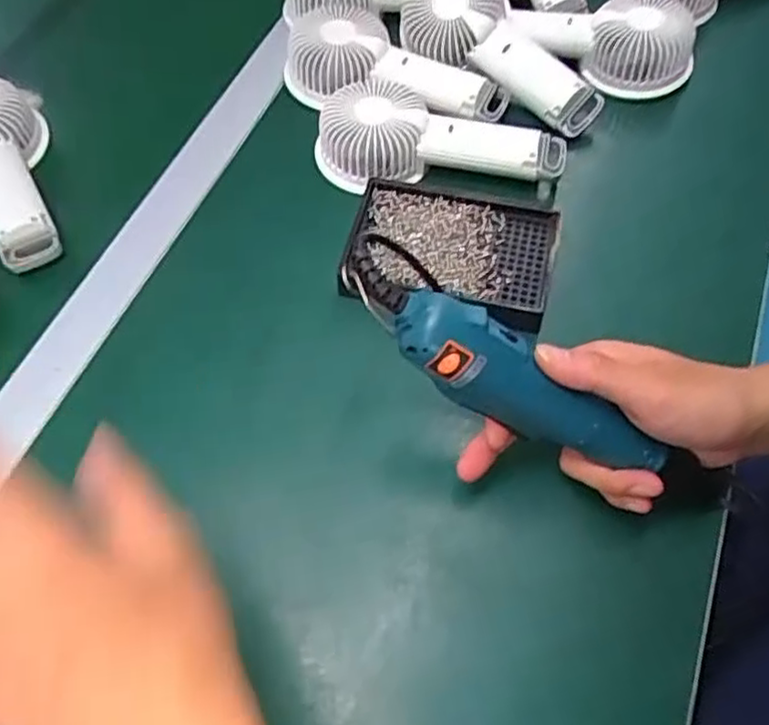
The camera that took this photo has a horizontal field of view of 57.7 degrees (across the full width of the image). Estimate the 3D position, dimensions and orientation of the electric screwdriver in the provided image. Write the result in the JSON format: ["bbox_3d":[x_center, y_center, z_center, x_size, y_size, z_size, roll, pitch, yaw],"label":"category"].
[{"bbox_3d":[0.070,0.014,0.349,0.192,0.039,0.033,31,62,-15],"label":"electric screwdriver"}]

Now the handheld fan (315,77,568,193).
[{"bbox_3d":[0.035,-0.173,0.525,0.174,0.039,0.079,0,60,2],"label":"handheld fan"}]

